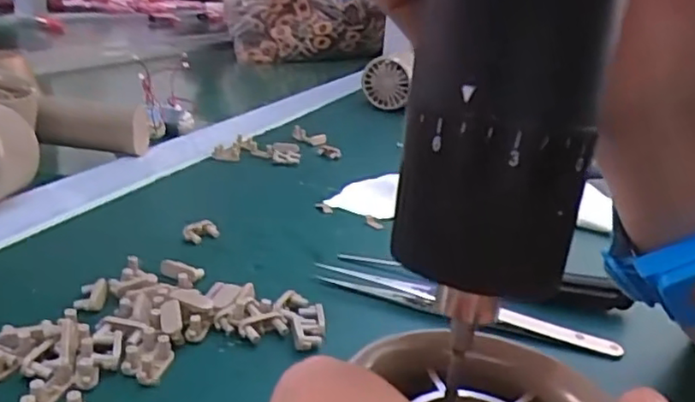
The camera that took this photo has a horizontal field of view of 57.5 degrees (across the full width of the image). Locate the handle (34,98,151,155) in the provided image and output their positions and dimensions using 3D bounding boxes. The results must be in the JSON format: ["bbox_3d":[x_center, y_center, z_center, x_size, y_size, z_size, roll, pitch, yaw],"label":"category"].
[{"bbox_3d":[-0.173,-0.051,0.435,0.070,0.035,0.026,1,21,-16],"label":"handle"}]

